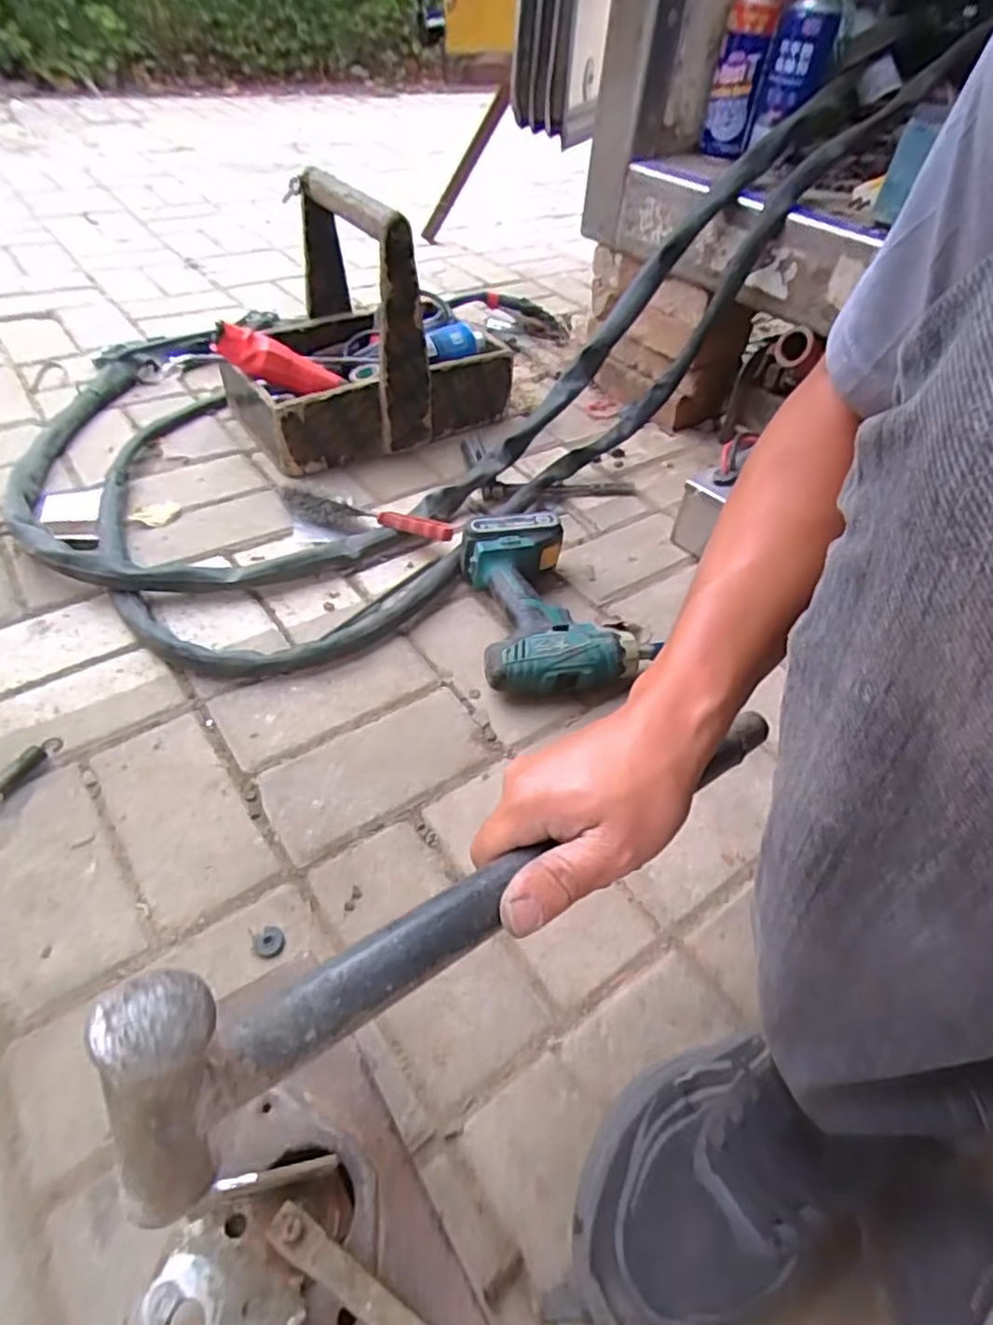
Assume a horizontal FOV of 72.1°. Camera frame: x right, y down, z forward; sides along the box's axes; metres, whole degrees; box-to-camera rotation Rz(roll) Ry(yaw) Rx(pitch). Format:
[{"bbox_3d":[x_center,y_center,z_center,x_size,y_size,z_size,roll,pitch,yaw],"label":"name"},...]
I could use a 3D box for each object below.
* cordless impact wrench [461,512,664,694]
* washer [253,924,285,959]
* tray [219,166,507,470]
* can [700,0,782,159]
[{"bbox_3d":[0.054,-0.060,0.688,0.157,0.073,0.200,-4,48,-9],"label":"cordless impact wrench"},{"bbox_3d":[-0.157,0.193,0.472,0.020,0.004,0.021,13,47,6],"label":"washer"},{"bbox_3d":[-0.178,-0.447,0.888,0.342,0.277,0.229,-26,55,-26],"label":"tray"},{"bbox_3d":[0.309,-0.752,0.867,0.061,0.166,0.048,13,46,7],"label":"can"}]

